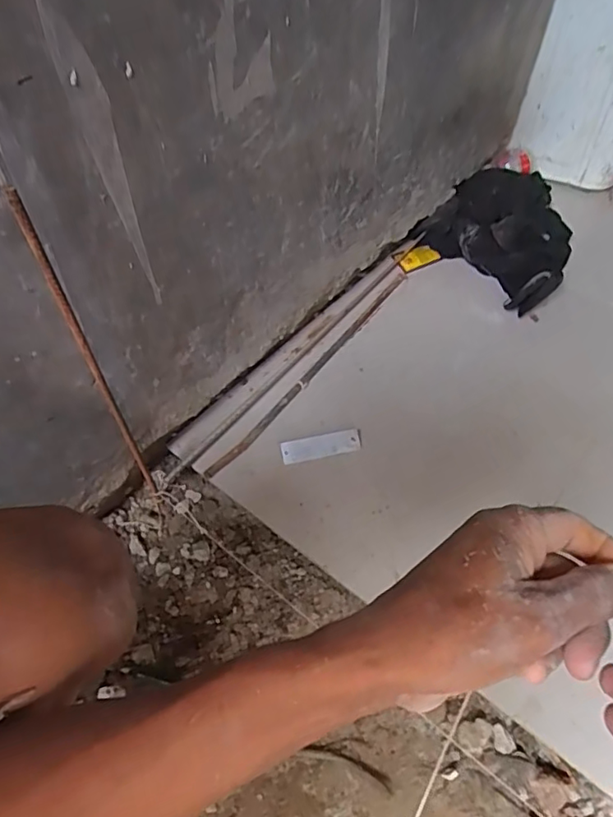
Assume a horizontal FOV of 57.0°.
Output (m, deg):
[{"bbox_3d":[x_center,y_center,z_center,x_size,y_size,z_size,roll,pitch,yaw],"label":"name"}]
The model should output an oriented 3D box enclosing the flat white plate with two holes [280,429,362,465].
[{"bbox_3d":[0.019,0.047,0.698,0.098,0.004,0.028,-11,73,-2],"label":"flat white plate with two holes"}]

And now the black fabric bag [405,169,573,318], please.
[{"bbox_3d":[0.333,-0.290,0.889,0.257,0.069,0.228,-37,64,-20],"label":"black fabric bag"}]

